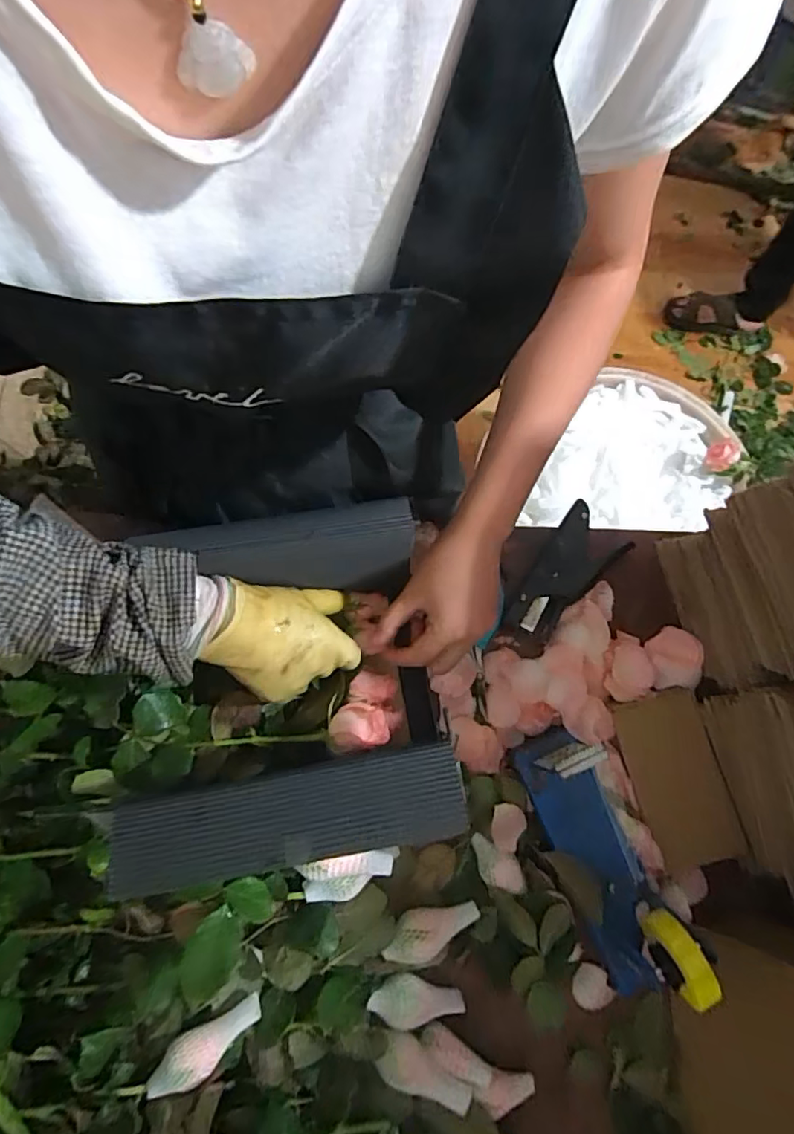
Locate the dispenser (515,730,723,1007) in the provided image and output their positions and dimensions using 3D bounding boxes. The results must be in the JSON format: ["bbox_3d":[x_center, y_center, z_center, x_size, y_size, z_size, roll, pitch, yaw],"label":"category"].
[{"bbox_3d":[0.167,0.230,0.432,0.068,0.114,0.203,-21,75,-6],"label":"dispenser"}]

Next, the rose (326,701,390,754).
[{"bbox_3d":[-0.034,0.130,0.457,0.048,0.033,0.039,-15,75,-4],"label":"rose"}]

